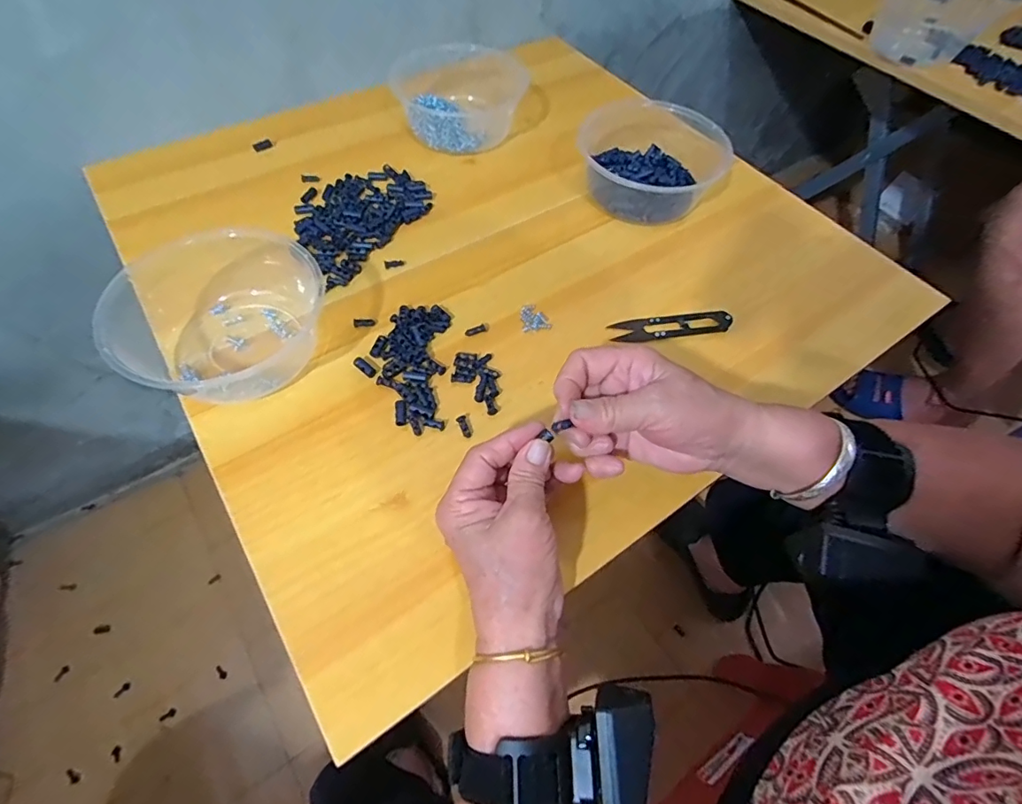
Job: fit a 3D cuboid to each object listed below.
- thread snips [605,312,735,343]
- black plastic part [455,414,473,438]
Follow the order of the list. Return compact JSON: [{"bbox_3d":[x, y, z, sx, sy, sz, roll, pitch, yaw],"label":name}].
[{"bbox_3d":[0.134,-0.063,0.420,0.099,0.016,0.022,-4,59,-7],"label":"thread snips"},{"bbox_3d":[-0.033,0.017,0.355,0.007,0.004,0.017,-20,63,-16],"label":"black plastic part"}]

